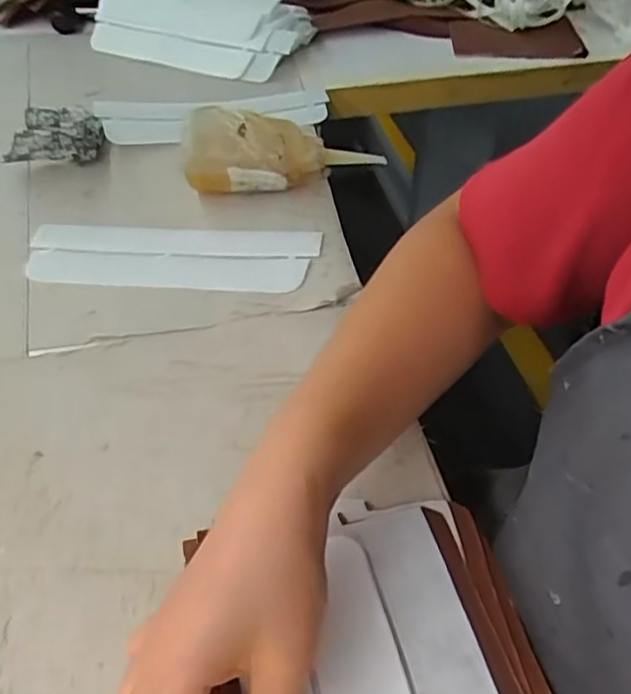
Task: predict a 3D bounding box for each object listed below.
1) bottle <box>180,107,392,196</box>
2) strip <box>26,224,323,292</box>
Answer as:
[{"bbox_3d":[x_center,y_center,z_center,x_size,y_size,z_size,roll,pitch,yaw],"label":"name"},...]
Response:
[{"bbox_3d":[-0.027,-0.154,0.515,0.156,0.071,0.041,-1,47,-1],"label":"bottle"},{"bbox_3d":[-0.113,-0.070,0.488,0.224,0.010,0.070,2,52,6],"label":"strip"}]

